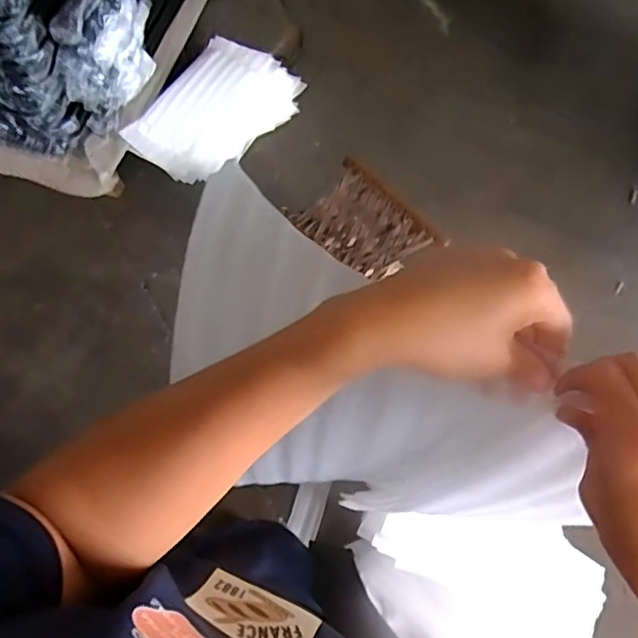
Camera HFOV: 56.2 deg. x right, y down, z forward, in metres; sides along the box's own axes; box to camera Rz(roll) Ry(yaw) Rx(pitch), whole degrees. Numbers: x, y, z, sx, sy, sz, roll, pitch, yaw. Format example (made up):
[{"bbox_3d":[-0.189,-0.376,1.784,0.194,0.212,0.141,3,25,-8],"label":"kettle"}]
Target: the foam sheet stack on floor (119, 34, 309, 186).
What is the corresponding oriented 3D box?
[{"bbox_3d":[-0.254,-0.530,1.523,0.228,0.128,0.440,34,71,12],"label":"foam sheet stack on floor"}]

